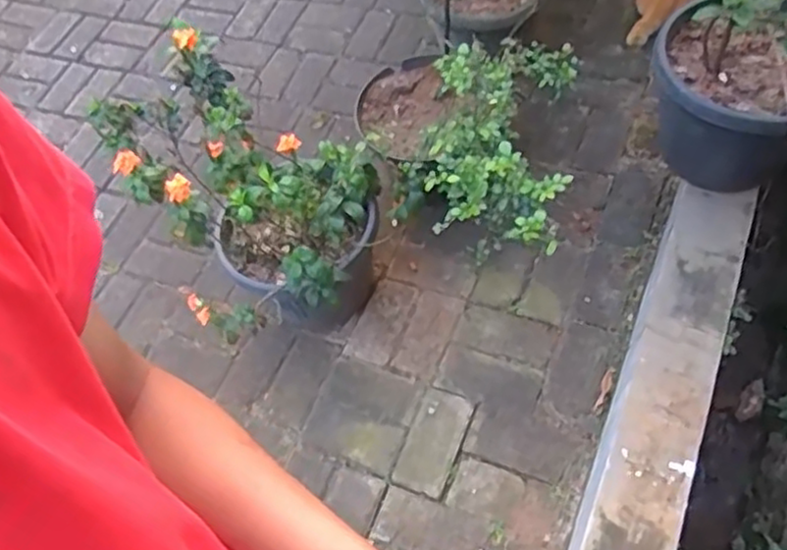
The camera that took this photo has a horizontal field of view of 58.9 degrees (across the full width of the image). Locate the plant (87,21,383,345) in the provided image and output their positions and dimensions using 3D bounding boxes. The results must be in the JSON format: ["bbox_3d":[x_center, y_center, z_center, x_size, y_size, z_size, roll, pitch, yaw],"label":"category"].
[{"bbox_3d":[-0.223,-0.073,1.292,0.373,0.640,0.453,-3,54,3],"label":"plant"}]

